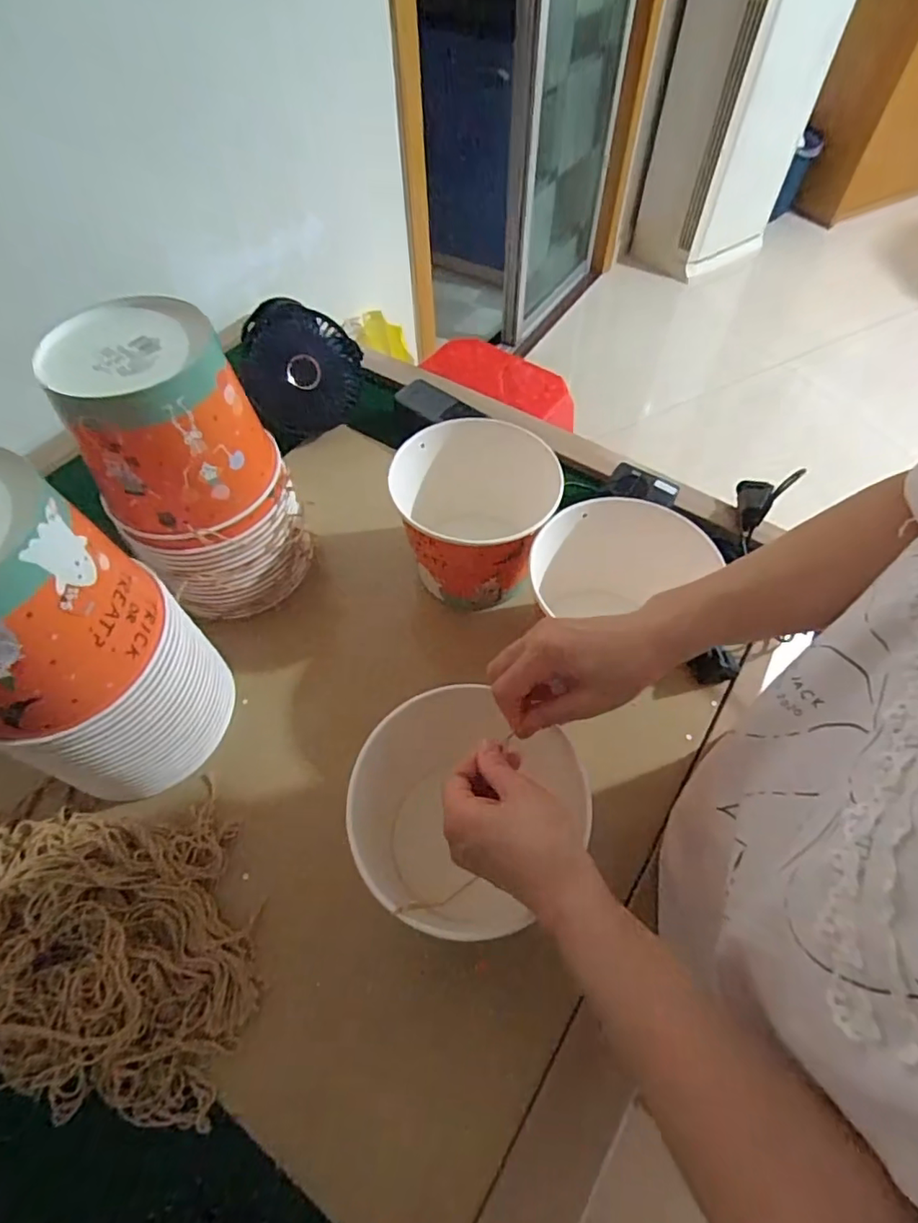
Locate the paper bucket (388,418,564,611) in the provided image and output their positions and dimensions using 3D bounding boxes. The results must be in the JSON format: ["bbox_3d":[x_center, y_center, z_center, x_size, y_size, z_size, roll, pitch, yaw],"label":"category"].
[{"bbox_3d":[0.017,-0.095,0.610,0.150,0.144,0.174,11,58,7],"label":"paper bucket"}]

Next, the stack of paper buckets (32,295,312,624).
[{"bbox_3d":[-0.247,-0.130,0.540,0.147,0.253,0.148,-28,62,-16],"label":"stack of paper buckets"}]

